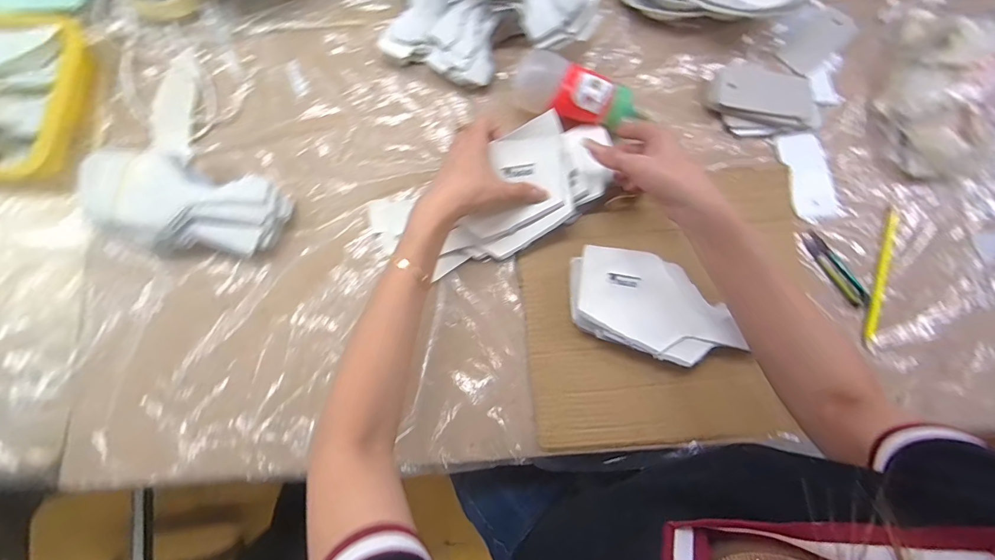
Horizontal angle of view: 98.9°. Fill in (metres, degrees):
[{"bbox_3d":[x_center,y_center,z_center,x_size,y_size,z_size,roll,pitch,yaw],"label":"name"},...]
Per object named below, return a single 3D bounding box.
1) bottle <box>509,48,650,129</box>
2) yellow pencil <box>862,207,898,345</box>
[{"bbox_3d":[0.092,-0.214,0.488,0.142,0.058,0.057,17,79,2],"label":"bottle"},{"bbox_3d":[0.433,-0.008,0.481,0.013,0.004,0.165,21,79,3],"label":"yellow pencil"}]

